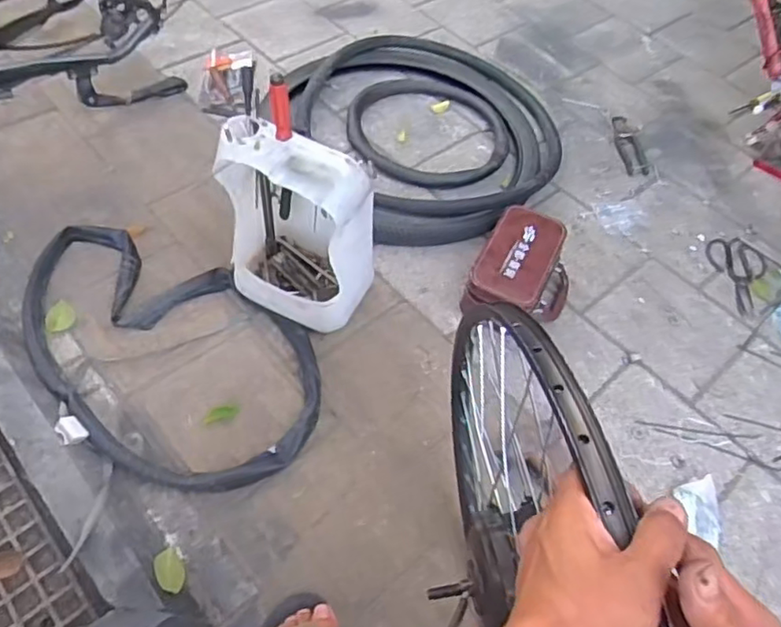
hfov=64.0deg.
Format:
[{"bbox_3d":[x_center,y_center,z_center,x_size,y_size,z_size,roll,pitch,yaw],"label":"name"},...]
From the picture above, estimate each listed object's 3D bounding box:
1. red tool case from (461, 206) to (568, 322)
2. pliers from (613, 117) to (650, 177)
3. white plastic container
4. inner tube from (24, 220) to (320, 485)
[{"bbox_3d":[0.253,-0.078,1.170,0.177,0.102,0.228,26,58,11],"label":"red tool case"},{"bbox_3d":[0.571,-0.409,1.501,0.058,0.017,0.201,0,54,-8],"label":"pliers"},{"bbox_3d":[-0.155,-0.138,1.024,0.240,0.340,0.172,26,58,10],"label":"white plastic container"},{"bbox_3d":[-0.384,0.047,1.053,0.610,0.034,0.362,37,58,18],"label":"inner tube"}]

